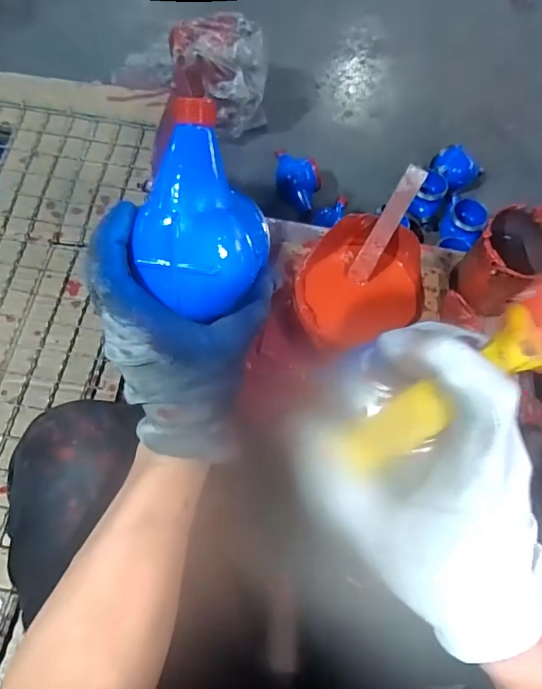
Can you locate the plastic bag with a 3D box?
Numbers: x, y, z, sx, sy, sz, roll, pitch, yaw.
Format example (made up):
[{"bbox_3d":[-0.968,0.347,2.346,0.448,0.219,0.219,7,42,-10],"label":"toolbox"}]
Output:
[{"bbox_3d":[-0.122,-0.599,1.086,0.199,0.218,0.189,-18,68,-11],"label":"plastic bag"}]

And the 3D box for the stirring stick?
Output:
[{"bbox_3d":[0.143,-0.147,0.592,0.026,0.009,0.150,33,108,14],"label":"stirring stick"}]

